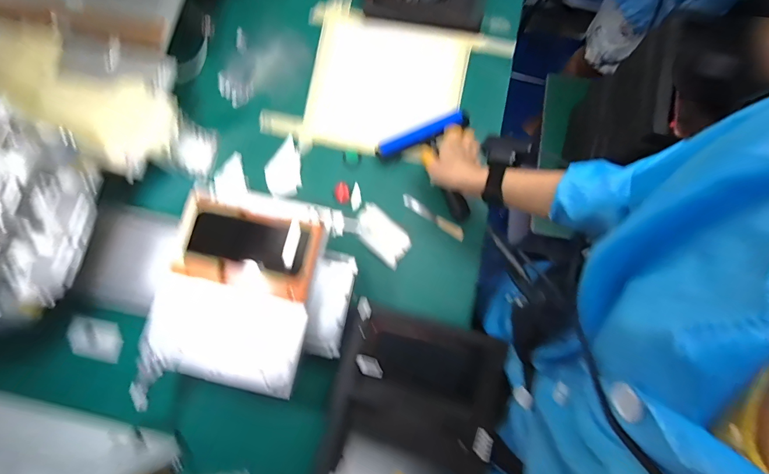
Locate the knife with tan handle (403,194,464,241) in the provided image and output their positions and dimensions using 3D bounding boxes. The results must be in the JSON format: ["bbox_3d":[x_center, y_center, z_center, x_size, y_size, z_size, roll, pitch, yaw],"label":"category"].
[{"bbox_3d":[0.083,-0.034,0.644,0.120,0.004,0.020,33,79,7],"label":"knife with tan handle"}]

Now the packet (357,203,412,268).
[{"bbox_3d":[-0.004,-0.005,0.631,0.102,0.014,0.058,43,80,9],"label":"packet"}]

